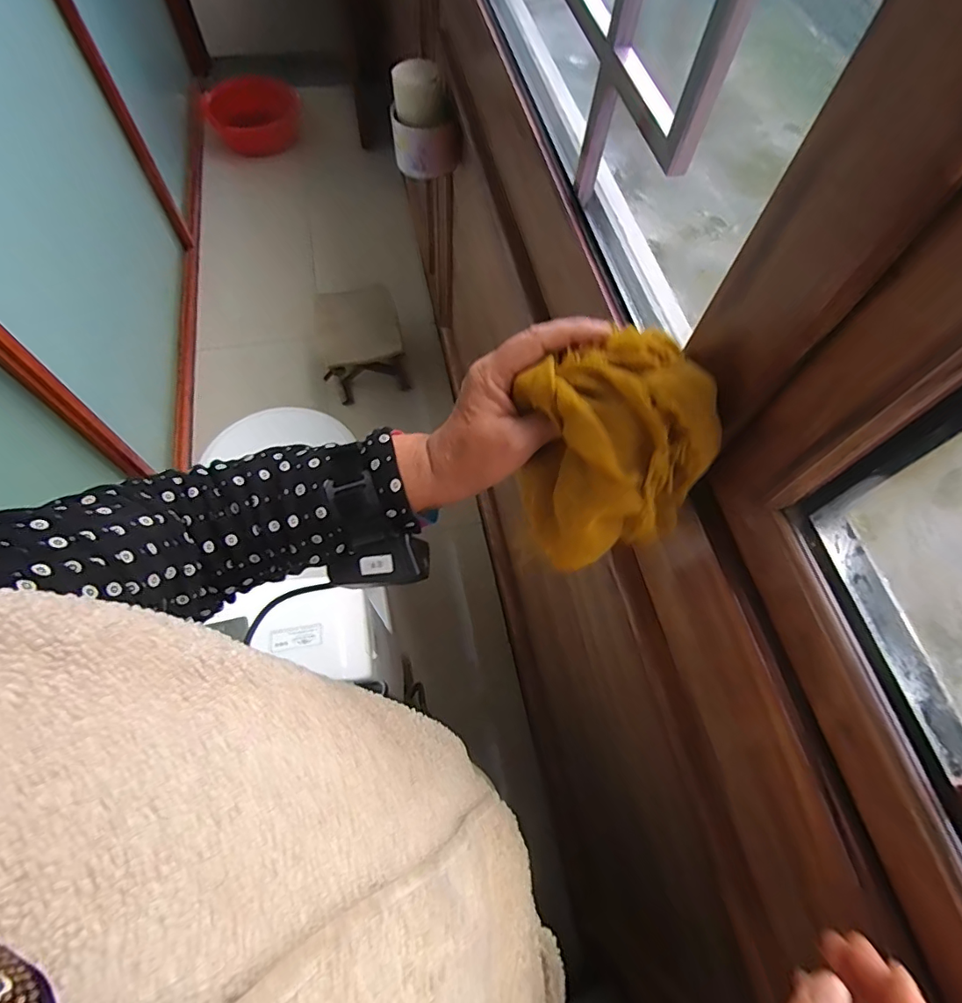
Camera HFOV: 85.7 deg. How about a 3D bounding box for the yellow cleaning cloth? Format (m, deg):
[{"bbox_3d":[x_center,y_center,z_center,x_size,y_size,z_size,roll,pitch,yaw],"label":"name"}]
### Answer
[{"bbox_3d":[0.084,-0.031,0.324,0.101,0.103,0.104,-14,66,-9],"label":"yellow cleaning cloth"}]

